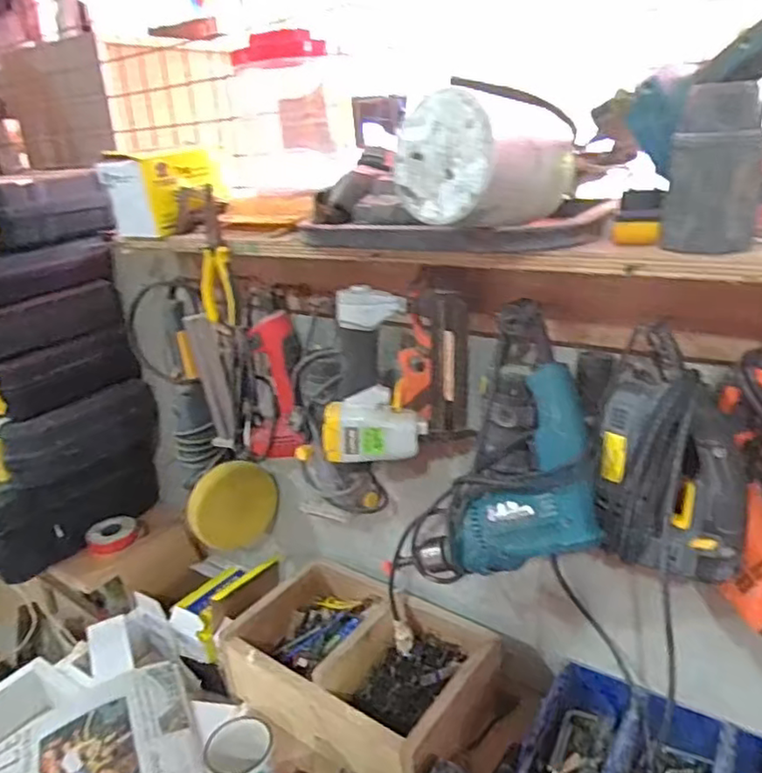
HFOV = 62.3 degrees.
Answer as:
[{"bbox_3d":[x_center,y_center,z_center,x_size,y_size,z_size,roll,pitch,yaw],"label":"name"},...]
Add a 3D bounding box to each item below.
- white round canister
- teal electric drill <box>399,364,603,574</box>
[{"bbox_3d":[0.093,-0.201,0.558,0.108,0.104,0.129,15,29,40],"label":"white round canister"},{"bbox_3d":[0.151,0.132,0.678,0.075,0.292,0.151,10,29,-49],"label":"teal electric drill"}]

